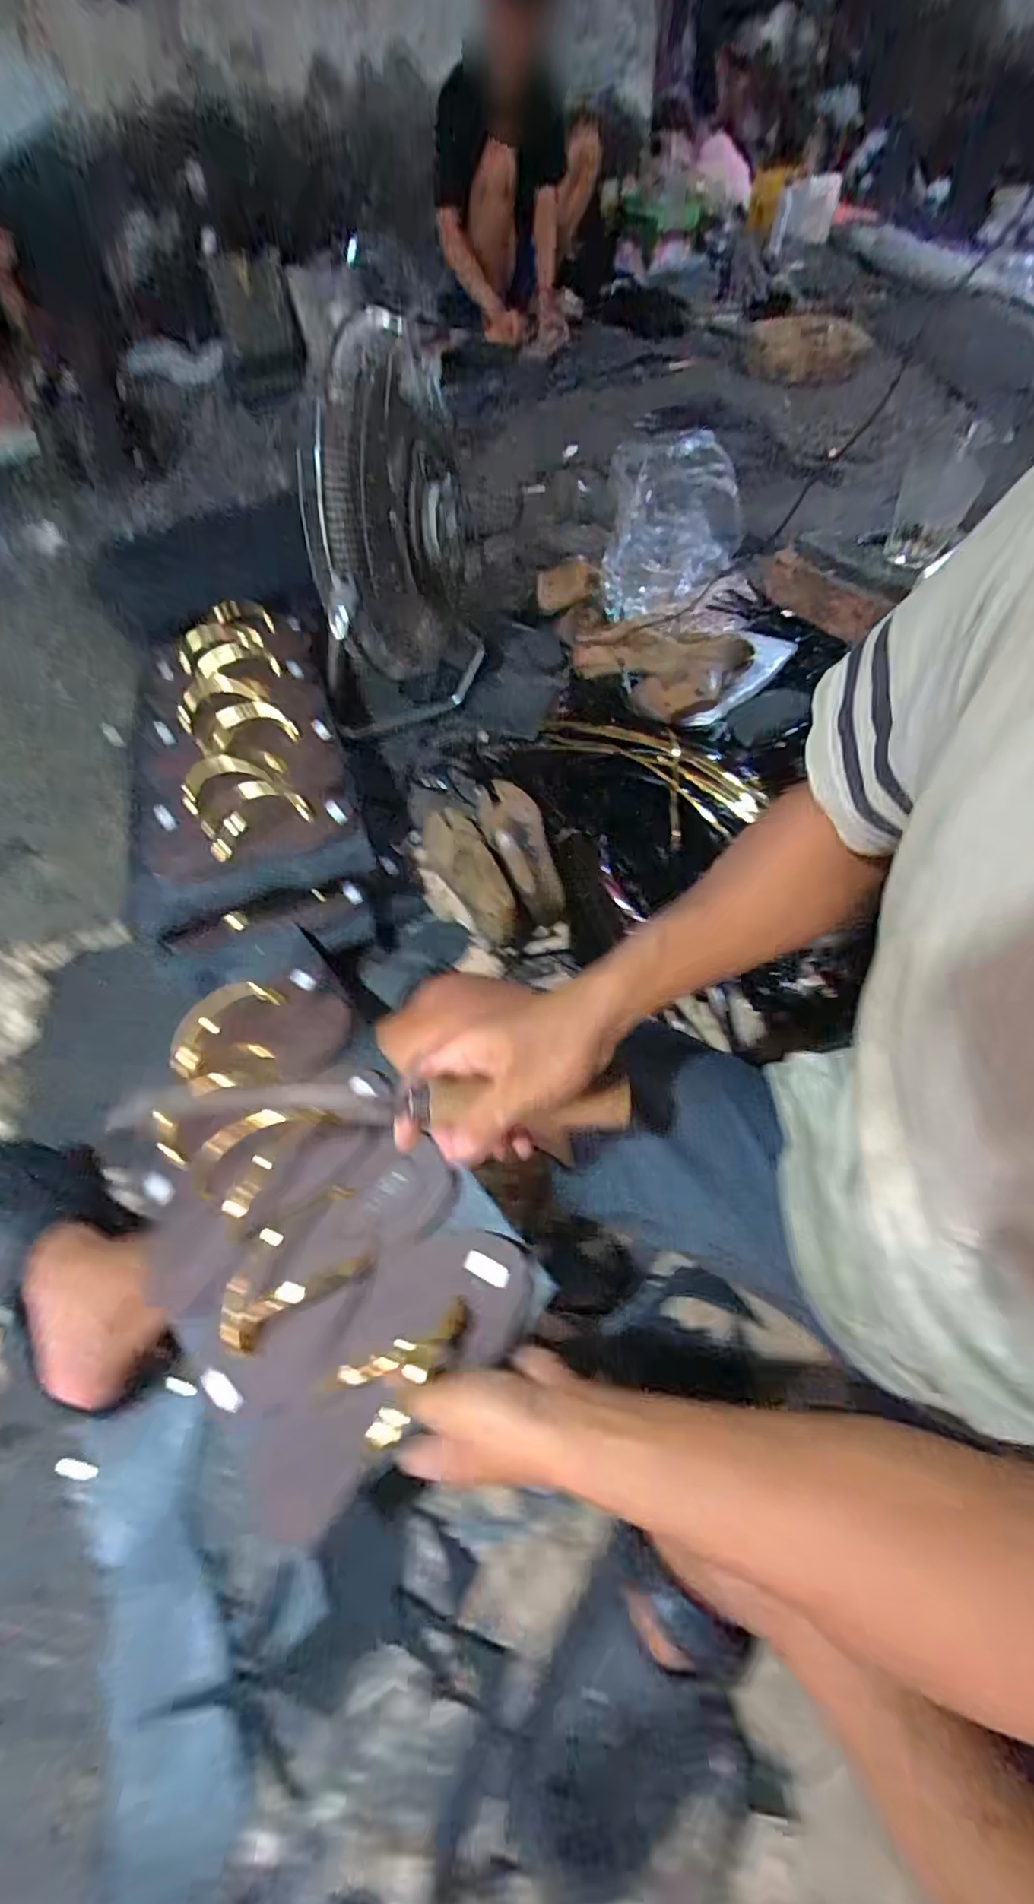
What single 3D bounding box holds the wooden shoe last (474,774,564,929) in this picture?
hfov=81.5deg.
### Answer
[{"bbox_3d":[0.003,-0.143,0.803,0.080,0.081,0.234,-10,56,-5],"label":"wooden shoe last"}]

